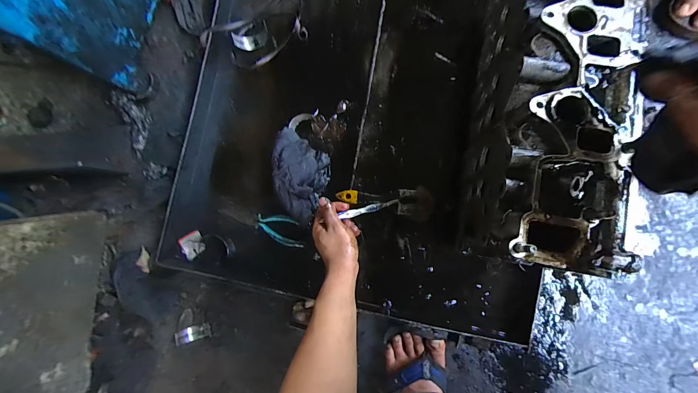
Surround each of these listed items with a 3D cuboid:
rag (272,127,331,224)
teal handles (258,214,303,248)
[{"bbox_3d":[-0.088,-0.040,0.569,0.097,0.059,0.178,-4,88,4],"label":"rag"},{"bbox_3d":[-0.131,0.062,0.584,0.101,0.022,0.047,21,90,5],"label":"teal handles"}]

